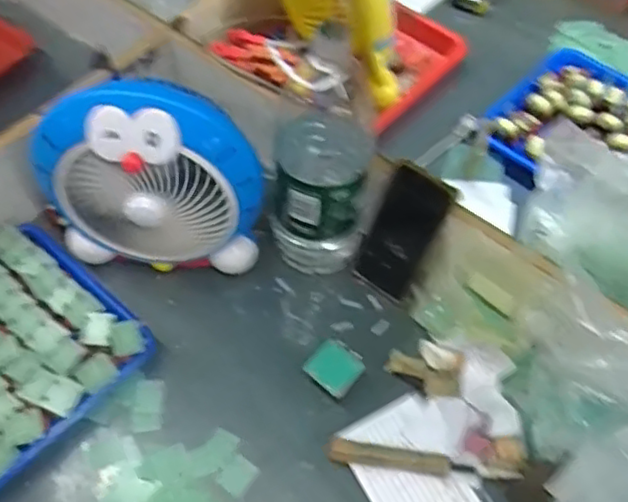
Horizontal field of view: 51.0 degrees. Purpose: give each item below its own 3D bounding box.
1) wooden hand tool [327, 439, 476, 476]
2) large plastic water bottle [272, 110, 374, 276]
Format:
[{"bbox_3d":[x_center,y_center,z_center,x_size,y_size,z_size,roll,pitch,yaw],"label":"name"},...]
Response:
[{"bbox_3d":[0.089,0.212,0.673,0.147,0.019,0.024,7,58,1],"label":"wooden hand tool"},{"bbox_3d":[0.007,-0.056,0.751,0.088,0.219,0.088,2,58,-3],"label":"large plastic water bottle"}]

